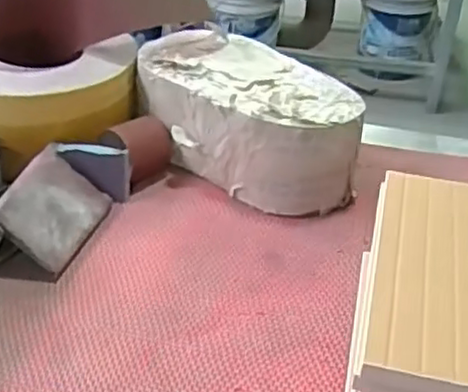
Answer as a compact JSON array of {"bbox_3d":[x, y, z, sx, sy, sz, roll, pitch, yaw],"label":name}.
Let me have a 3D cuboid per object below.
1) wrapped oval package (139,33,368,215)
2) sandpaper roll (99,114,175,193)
[{"bbox_3d":[0.013,-0.091,0.852,0.290,0.126,0.162,32,43,33],"label":"wrapped oval package"},{"bbox_3d":[-0.118,-0.060,0.836,0.064,0.064,0.070,30,42,32],"label":"sandpaper roll"}]

